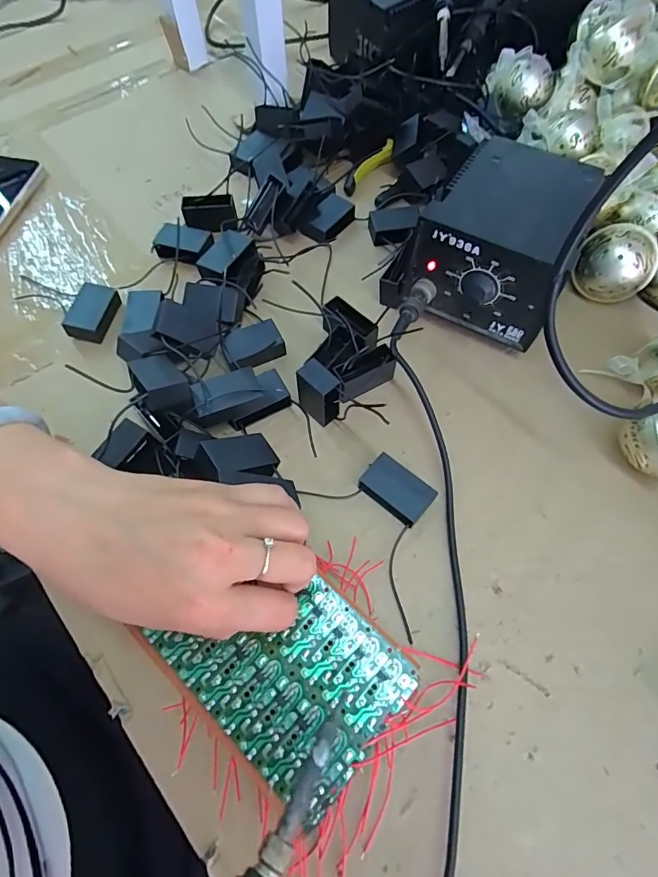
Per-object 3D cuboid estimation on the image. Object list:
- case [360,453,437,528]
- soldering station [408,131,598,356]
[{"bbox_3d":[0.048,0.037,0.322,0.047,0.014,0.031,37,71,17],"label":"case"},{"bbox_3d":[0.144,-0.161,0.373,0.112,0.094,0.137,29,69,14],"label":"soldering station"}]

